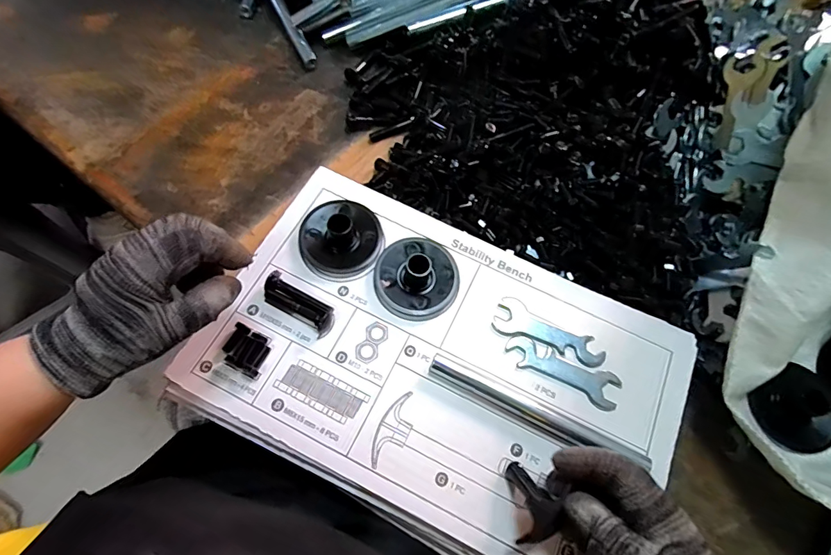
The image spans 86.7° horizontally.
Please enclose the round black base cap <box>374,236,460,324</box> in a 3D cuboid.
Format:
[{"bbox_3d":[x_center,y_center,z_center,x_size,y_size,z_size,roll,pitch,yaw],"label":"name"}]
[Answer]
[{"bbox_3d":[0.002,-0.004,0.367,0.071,0.025,0.071,1,67,-3],"label":"round black base cap"}]

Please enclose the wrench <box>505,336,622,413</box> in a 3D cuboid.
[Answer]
[{"bbox_3d":[0.119,0.075,0.356,0.093,0.004,0.028,26,67,7],"label":"wrench"}]

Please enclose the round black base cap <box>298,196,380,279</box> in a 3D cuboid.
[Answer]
[{"bbox_3d":[-0.067,-0.042,0.379,0.069,0.026,0.074,1,67,-3],"label":"round black base cap"}]

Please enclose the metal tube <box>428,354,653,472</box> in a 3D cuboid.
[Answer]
[{"bbox_3d":[0.092,0.104,0.340,0.171,0.011,0.019,25,67,7],"label":"metal tube"}]

